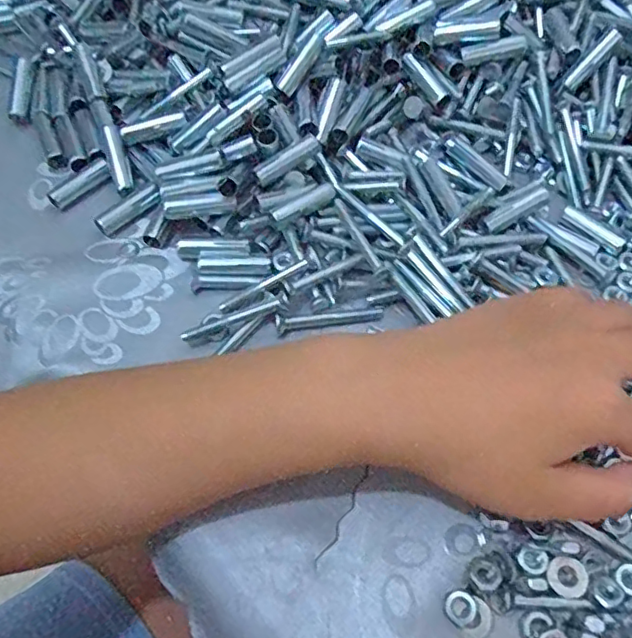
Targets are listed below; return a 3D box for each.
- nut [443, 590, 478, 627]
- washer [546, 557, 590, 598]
[{"bbox_3d":[0.059,0.119,0.245,0.012,0.006,0.013,-31,66,-18],"label":"nut"},{"bbox_3d":[0.105,0.107,0.248,0.017,0.004,0.016,1,61,-1],"label":"washer"}]

